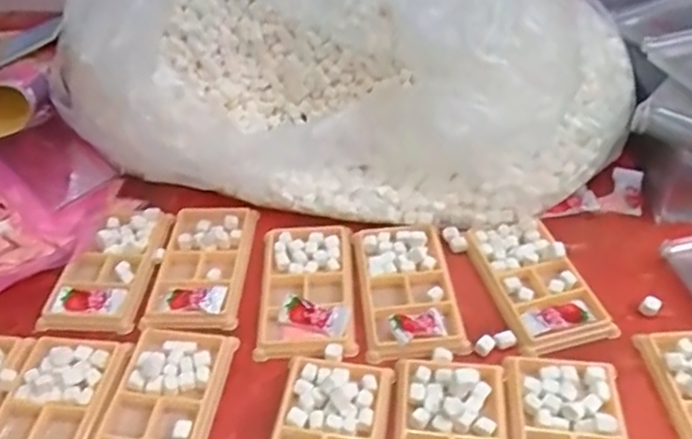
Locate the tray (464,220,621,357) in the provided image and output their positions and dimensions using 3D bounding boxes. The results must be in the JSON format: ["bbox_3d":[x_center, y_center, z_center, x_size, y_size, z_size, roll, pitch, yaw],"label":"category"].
[{"bbox_3d":[0.158,0.049,0.513,0.075,0.010,0.130,-12,43,-8],"label":"tray"}]

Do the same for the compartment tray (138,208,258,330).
[{"bbox_3d":[-0.129,0.041,0.547,0.078,0.012,0.140,-1,43,4],"label":"compartment tray"}]

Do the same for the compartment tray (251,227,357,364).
[{"bbox_3d":[-0.034,0.055,0.524,0.080,0.018,0.137,-4,43,0],"label":"compartment tray"}]

